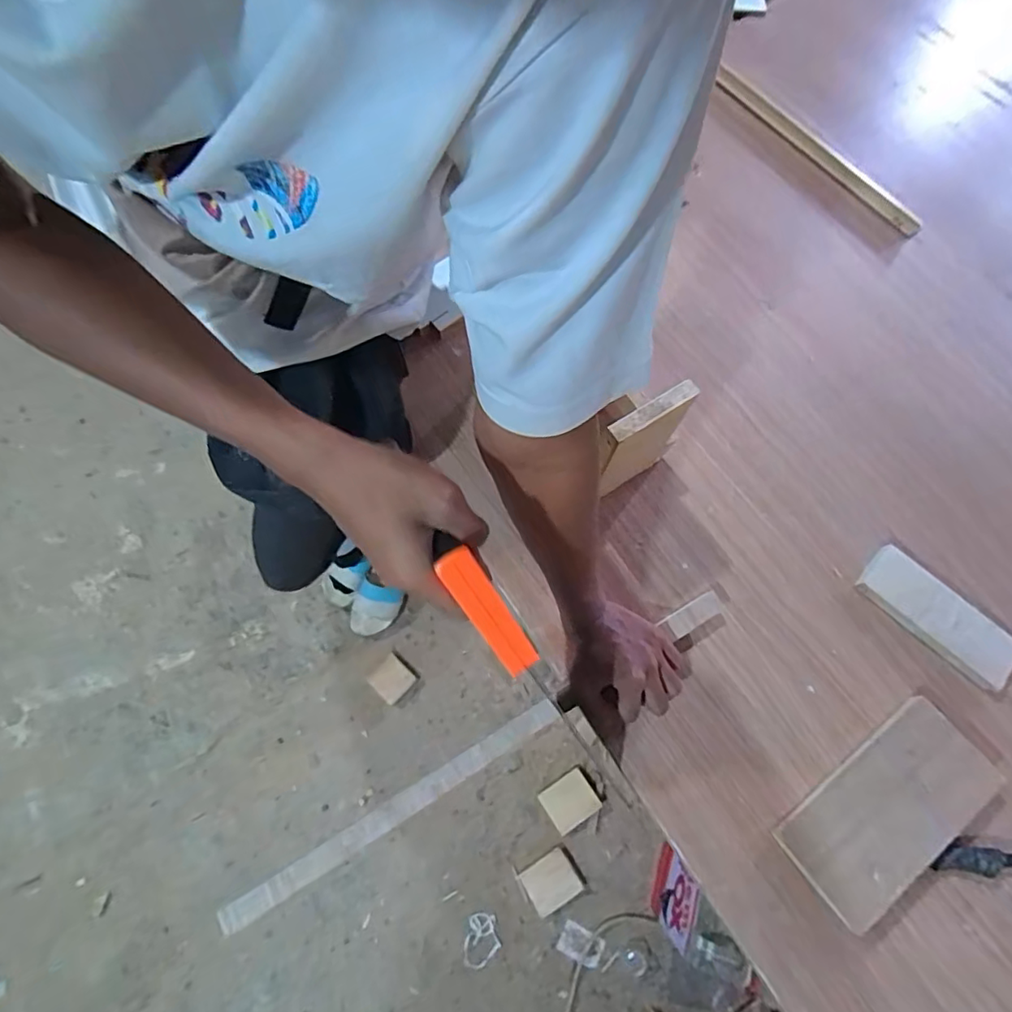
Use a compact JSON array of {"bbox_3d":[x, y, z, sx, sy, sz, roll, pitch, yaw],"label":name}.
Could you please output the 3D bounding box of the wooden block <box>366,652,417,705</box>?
[{"bbox_3d":[-0.263,0.397,1.287,0.085,0.011,0.086,42,76,11],"label":"wooden block"}]

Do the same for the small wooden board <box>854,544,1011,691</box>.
[{"bbox_3d":[0.462,0.117,0.601,0.162,0.017,0.063,43,77,12],"label":"small wooden board"}]

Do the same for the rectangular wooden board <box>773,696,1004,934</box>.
[{"bbox_3d":[0.365,0.287,0.534,0.209,0.009,0.096,-36,61,-12],"label":"rectangular wooden board"}]

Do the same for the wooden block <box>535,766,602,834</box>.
[{"bbox_3d":[0.137,0.635,1.204,0.105,0.012,0.091,-32,76,-11],"label":"wooden block"}]

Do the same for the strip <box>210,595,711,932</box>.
[{"bbox_3d":[-0.010,0.229,0.538,0.543,0.019,0.025,-30,75,-11],"label":"strip"}]

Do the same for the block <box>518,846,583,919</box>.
[{"bbox_3d":[0.093,0.783,1.164,0.105,0.013,0.095,-31,76,-10],"label":"block"}]

